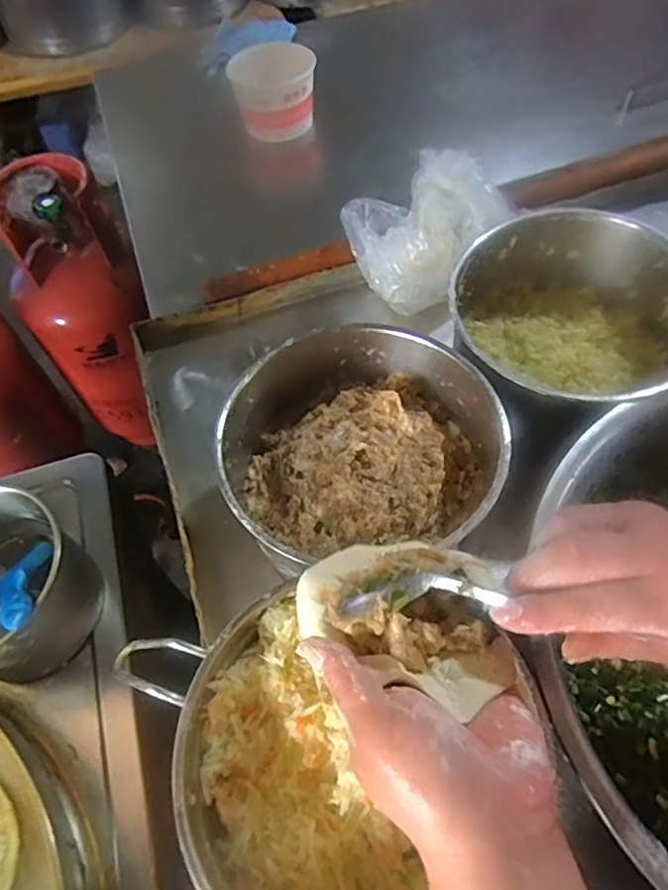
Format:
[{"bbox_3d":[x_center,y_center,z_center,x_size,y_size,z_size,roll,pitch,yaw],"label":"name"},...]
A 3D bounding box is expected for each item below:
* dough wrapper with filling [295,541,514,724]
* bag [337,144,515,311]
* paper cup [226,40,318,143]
[{"bbox_3d":[0.038,0.083,0.317,0.114,0.048,0.080,18,61,14],"label":"dough wrapper with filling"},{"bbox_3d":[0.095,-0.235,0.643,0.129,0.074,0.177,34,65,22],"label":"bag"},{"bbox_3d":[-0.079,-0.478,0.802,0.108,0.094,0.099,-2,58,2],"label":"paper cup"}]

